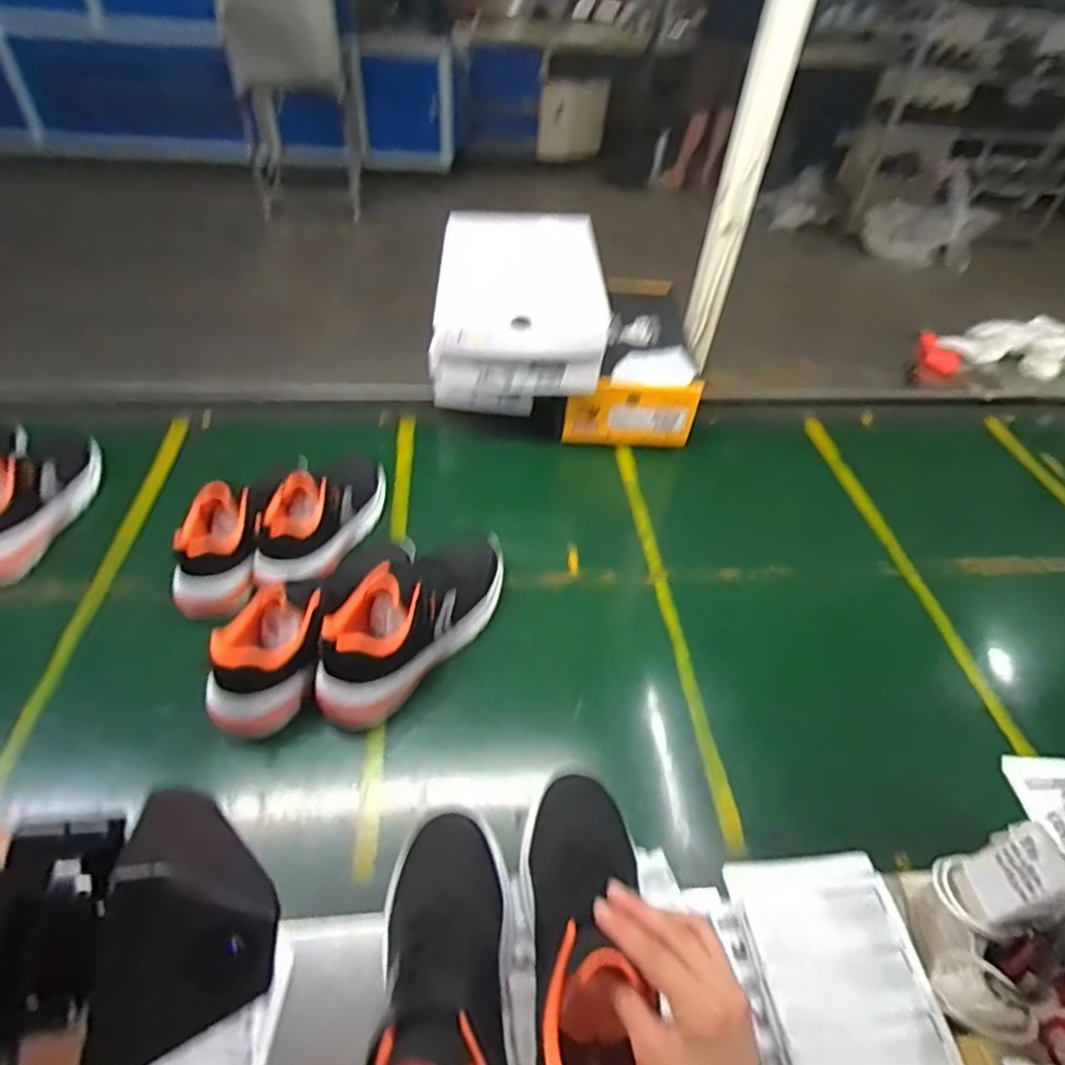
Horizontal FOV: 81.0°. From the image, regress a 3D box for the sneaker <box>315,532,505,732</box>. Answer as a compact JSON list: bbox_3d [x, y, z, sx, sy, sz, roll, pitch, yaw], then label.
[{"bbox_3d":[-0.126,0.084,0.693,0.091,0.108,0.270,32,52,24],"label":"sneaker"}]

